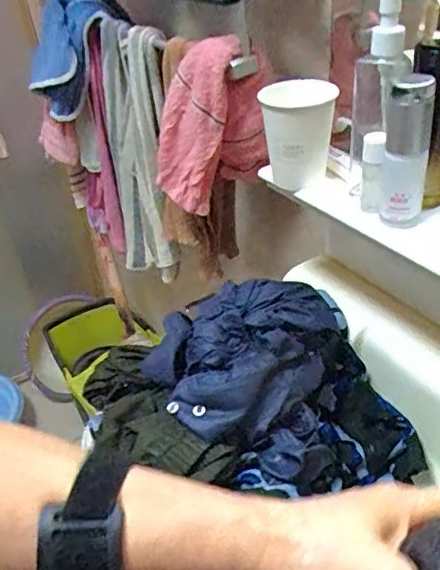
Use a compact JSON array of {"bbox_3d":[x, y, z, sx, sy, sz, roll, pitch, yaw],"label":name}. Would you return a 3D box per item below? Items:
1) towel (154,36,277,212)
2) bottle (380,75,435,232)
[{"bbox_3d":[-0.007,-0.187,0.662,0.148,0.182,0.064,-8,35,-4],"label":"towel"},{"bbox_3d":[0.155,-0.105,0.470,0.034,0.131,0.030,5,37,15],"label":"bottle"}]

